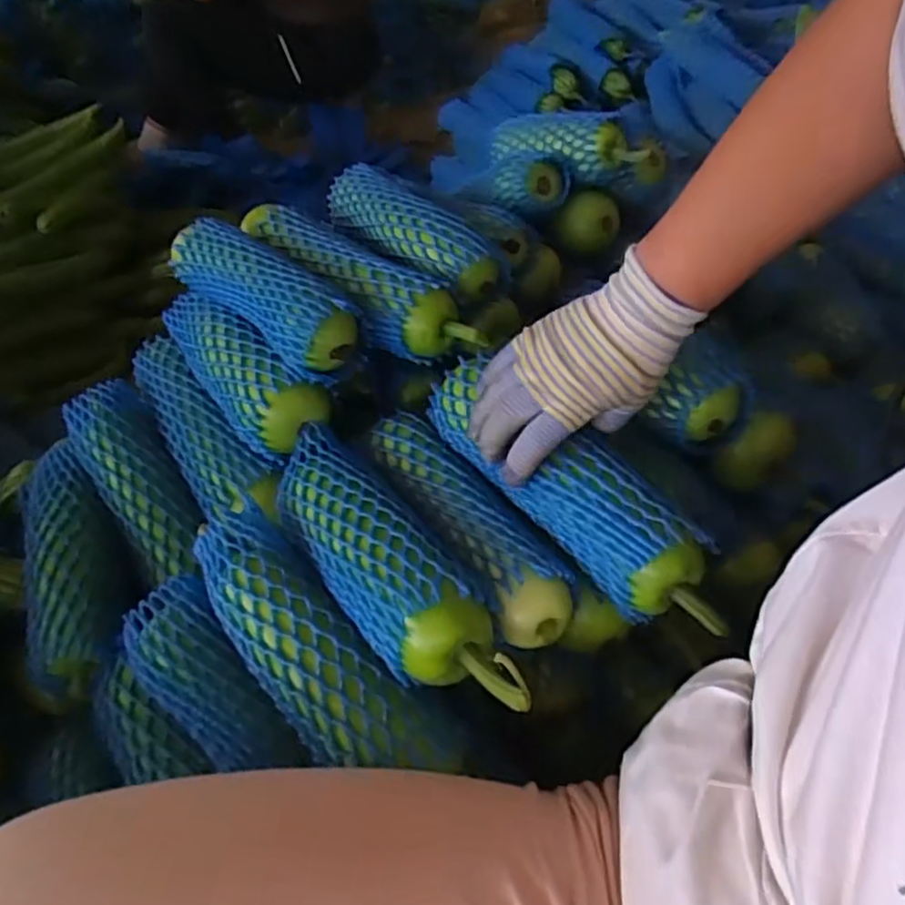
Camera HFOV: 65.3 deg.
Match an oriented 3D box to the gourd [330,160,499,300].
[{"bbox_3d":[-0.039,-0.214,0.658,0.078,0.052,0.222,-25,44,-22],"label":"gourd"}]

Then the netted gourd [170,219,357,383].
[{"bbox_3d":[-0.162,-0.140,0.603,0.069,0.058,0.227,-32,47,-28],"label":"netted gourd"}]

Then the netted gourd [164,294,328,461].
[{"bbox_3d":[-0.188,-0.081,0.618,0.070,0.070,0.212,-26,45,-23],"label":"netted gourd"}]

